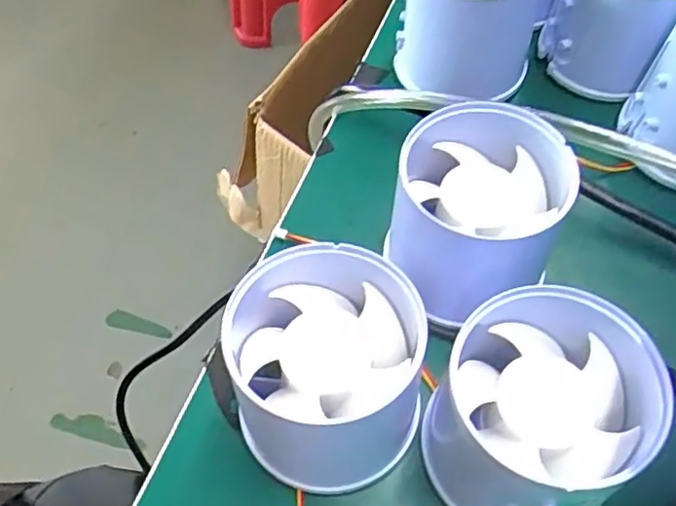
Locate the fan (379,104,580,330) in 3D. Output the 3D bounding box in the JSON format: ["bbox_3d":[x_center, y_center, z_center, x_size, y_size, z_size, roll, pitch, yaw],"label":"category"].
[{"bbox_3d":[0.043,-0.011,0.215,0.052,0.042,0.060,11,58,8],"label":"fan"}]

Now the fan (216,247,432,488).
[{"bbox_3d":[-0.004,0.033,0.191,0.053,0.047,0.051,-1,57,1],"label":"fan"}]

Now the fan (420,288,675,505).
[{"bbox_3d":[0.053,0.043,0.181,0.051,0.046,0.054,-1,57,1],"label":"fan"}]

